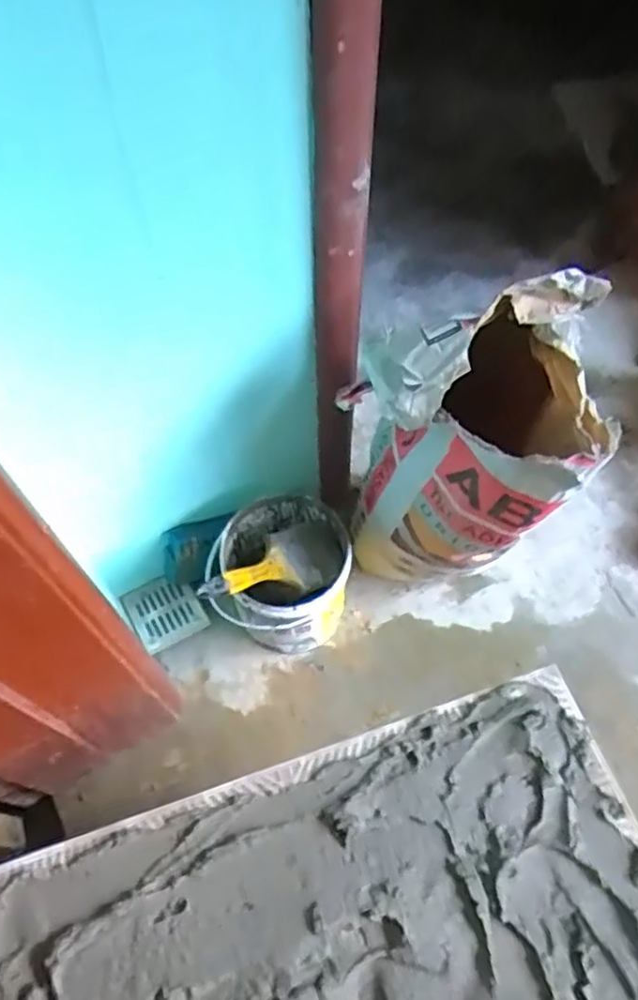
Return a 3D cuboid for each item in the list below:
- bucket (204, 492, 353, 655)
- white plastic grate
[{"bbox_3d":[-0.050,0.123,1.022,0.183,0.213,0.175,-1,60,1],"label":"bucket"},{"bbox_3d":[-0.240,0.175,1.075,0.108,0.014,0.104,-27,79,-7],"label":"white plastic grate"}]

